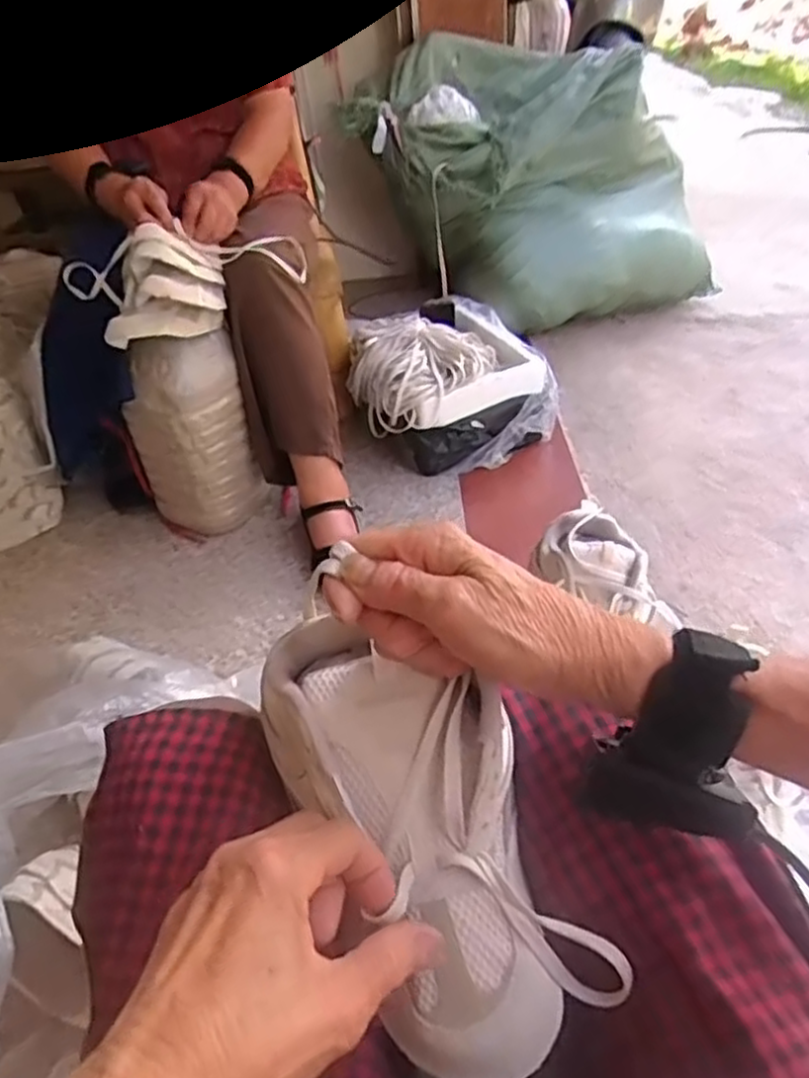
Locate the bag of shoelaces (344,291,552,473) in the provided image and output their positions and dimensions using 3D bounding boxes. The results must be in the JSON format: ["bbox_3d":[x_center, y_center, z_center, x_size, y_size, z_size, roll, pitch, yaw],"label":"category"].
[{"bbox_3d":[0.071,-0.305,1.387,0.334,0.221,0.339,-16,41,-12],"label":"bag of shoelaces"}]

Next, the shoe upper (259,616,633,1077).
[{"bbox_3d":[0.009,0.130,0.338,0.098,0.067,0.211,-24,71,-21],"label":"shoe upper"}]

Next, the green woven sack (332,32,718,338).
[{"bbox_3d":[0.313,-0.807,1.661,0.785,0.512,0.423,-22,42,-18],"label":"green woven sack"}]

